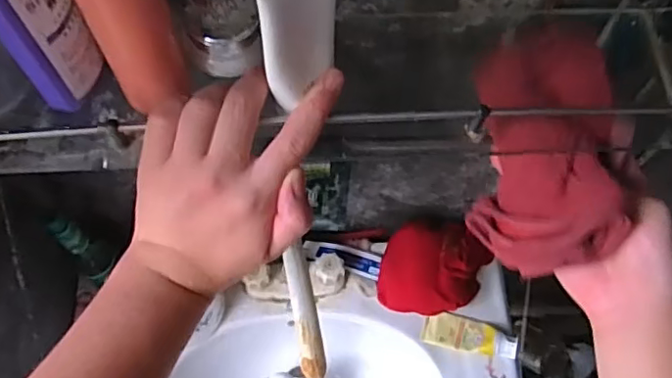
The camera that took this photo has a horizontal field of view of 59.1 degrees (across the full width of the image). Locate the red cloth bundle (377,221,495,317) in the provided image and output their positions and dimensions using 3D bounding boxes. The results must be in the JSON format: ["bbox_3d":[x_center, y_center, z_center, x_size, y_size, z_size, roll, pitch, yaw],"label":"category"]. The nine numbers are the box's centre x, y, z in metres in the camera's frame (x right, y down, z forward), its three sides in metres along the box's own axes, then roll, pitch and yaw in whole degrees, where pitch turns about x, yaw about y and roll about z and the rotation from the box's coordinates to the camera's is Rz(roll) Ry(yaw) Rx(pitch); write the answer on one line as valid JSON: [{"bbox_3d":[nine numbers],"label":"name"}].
[{"bbox_3d":[0.134,0.111,0.780,0.147,0.097,0.097,12,65,5],"label":"red cloth bundle"}]

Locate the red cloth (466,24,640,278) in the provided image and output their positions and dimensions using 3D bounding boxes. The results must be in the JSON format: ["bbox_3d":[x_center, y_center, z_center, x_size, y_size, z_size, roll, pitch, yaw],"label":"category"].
[{"bbox_3d":[0.154,-0.033,0.428,0.094,0.065,0.175,4,72,1],"label":"red cloth"}]

